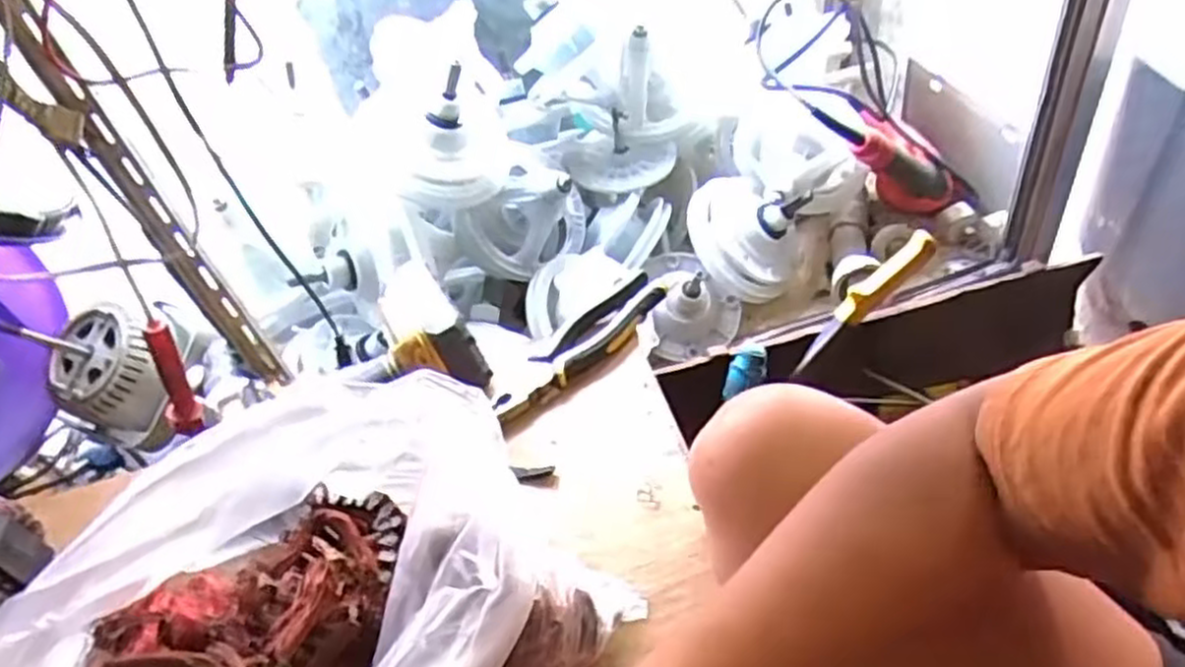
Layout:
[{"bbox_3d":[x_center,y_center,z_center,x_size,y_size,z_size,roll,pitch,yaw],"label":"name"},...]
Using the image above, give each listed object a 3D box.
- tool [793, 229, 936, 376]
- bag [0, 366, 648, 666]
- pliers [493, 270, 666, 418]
[{"bbox_3d":[0.246,-0.027,0.708,0.031,0.168,0.018,23,30,-36],"label":"tool"},{"bbox_3d":[-0.150,0.160,0.409,0.202,0.152,0.294,29,59,34],"label":"bag"},{"bbox_3d":[-0.012,0.007,0.645,0.058,0.028,0.176,24,56,31],"label":"pliers"}]

